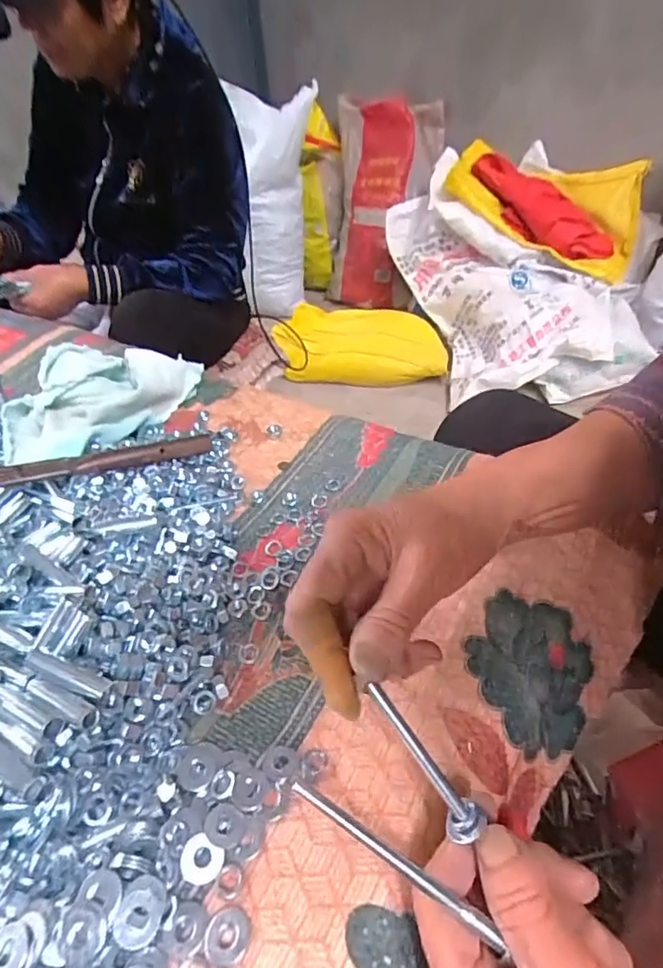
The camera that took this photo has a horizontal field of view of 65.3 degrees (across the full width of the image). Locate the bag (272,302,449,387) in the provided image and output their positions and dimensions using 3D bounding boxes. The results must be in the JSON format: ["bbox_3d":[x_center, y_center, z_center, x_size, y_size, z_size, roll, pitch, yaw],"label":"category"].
[{"bbox_3d":[0.092,-0.406,1.530,0.481,0.164,0.197,1,41,6],"label":"bag"}]

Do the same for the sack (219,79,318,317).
[{"bbox_3d":[-0.179,-0.865,1.639,0.278,0.618,0.160,-17,43,-15],"label":"sack"}]

